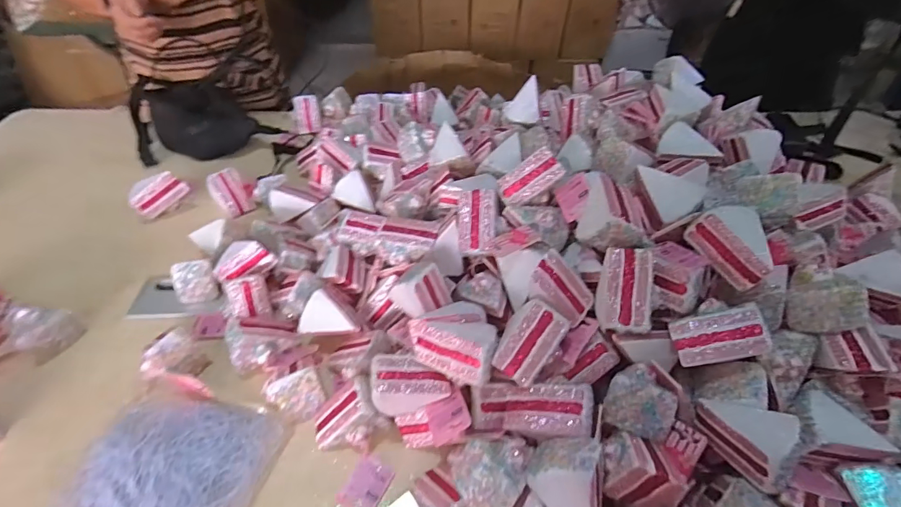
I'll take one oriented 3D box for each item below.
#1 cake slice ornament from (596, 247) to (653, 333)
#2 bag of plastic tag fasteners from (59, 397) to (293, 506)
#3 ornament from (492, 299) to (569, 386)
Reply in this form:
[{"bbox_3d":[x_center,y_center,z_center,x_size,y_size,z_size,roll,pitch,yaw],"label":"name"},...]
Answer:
[{"bbox_3d":[0.198,0.042,0.517,0.055,0.045,0.093,7,83,8],"label":"cake slice ornament"},{"bbox_3d":[-0.316,0.236,0.519,0.204,0.029,0.167,14,46,12],"label":"bag of plastic tag fasteners"},{"bbox_3d":[0.089,0.103,0.519,0.054,0.052,0.090,33,76,7],"label":"ornament"}]

